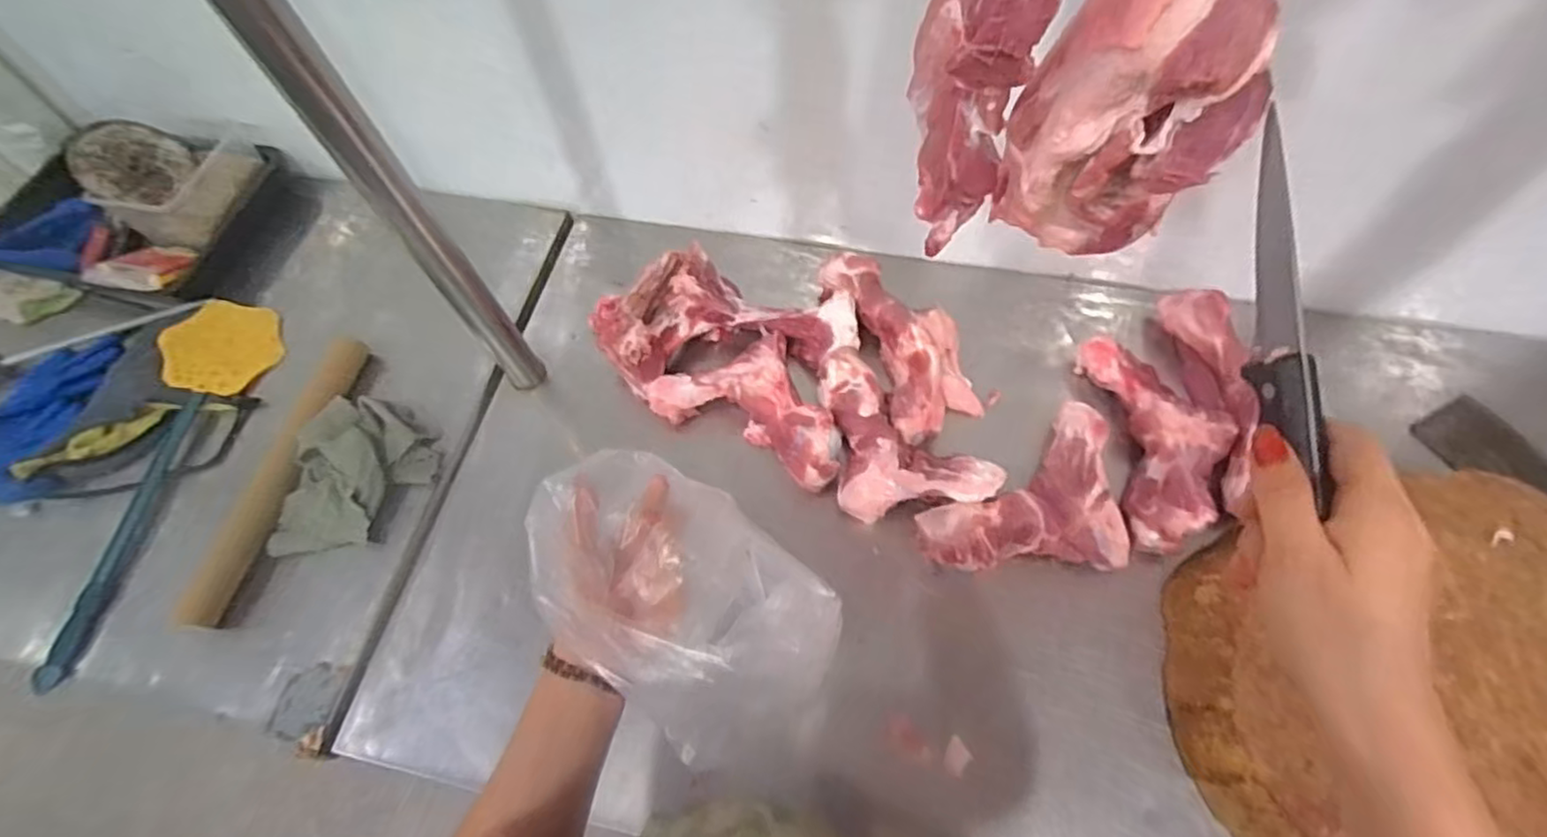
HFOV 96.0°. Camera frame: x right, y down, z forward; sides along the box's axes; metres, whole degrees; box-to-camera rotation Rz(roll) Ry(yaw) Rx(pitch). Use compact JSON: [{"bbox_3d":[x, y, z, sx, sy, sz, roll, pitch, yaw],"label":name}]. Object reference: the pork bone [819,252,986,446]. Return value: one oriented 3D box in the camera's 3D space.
[{"bbox_3d":[0.170,-0.109,0.927,0.138,0.054,0.287,-21,63,-7],"label":"pork bone"}]

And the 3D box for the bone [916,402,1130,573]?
[{"bbox_3d":[0.283,0.081,0.829,0.231,0.065,0.199,-2,62,3],"label":"bone"}]

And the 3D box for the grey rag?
[{"bbox_3d":[-0.557,0.079,0.901,0.164,0.067,0.224,36,70,19],"label":"grey rag"}]

